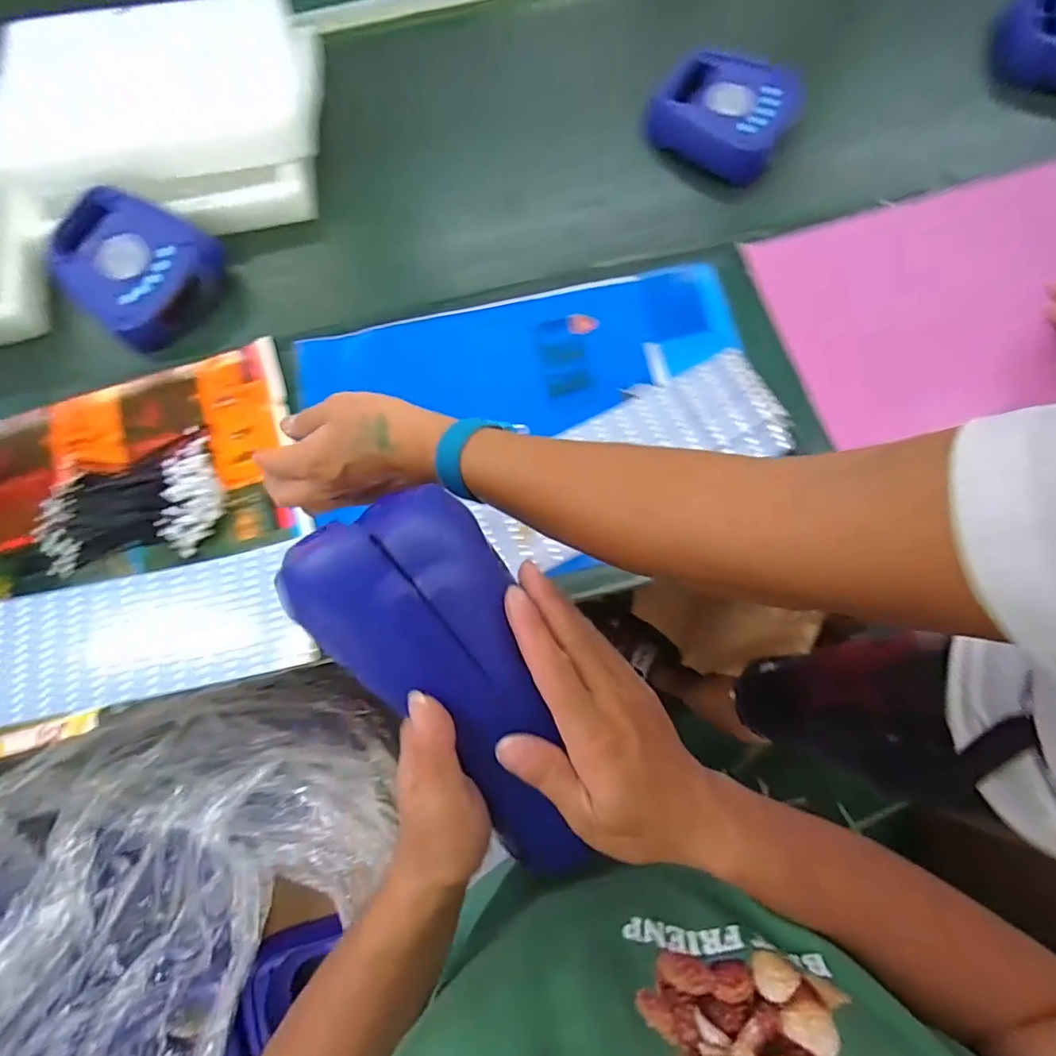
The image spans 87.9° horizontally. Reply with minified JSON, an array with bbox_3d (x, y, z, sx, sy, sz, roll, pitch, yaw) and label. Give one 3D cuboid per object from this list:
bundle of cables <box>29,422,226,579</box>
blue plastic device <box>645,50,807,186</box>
[{"bbox_3d":[-0.445,-0.028,0.600,0.209,0.050,0.153,-27,76,-6],"label":"bundle of cables"},{"bbox_3d":[0.251,-0.540,0.707,0.175,0.063,0.138,42,80,12],"label":"blue plastic device"}]

